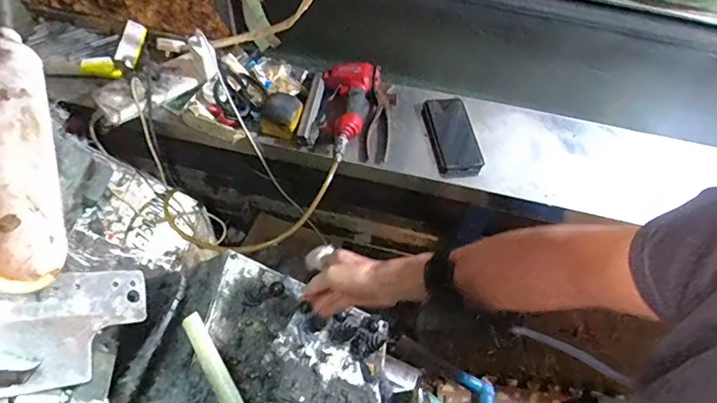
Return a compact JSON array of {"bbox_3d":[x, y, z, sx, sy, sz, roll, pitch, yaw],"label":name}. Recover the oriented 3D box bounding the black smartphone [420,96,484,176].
[{"bbox_3d":[0.190,-0.132,0.970,0.093,0.019,0.208,-6,58,-8],"label":"black smartphone"}]

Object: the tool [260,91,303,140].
[{"bbox_3d":[-0.146,-0.167,0.913,0.078,0.052,0.081,9,57,1],"label":"tool"}]

